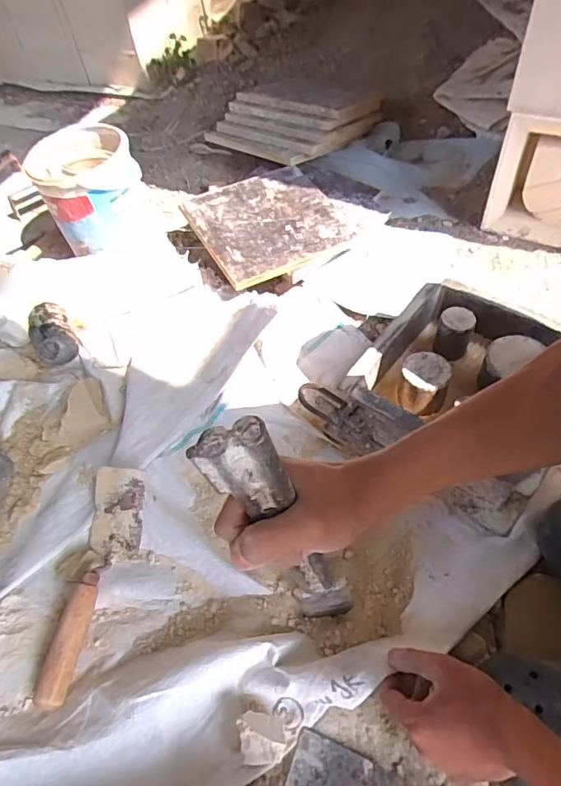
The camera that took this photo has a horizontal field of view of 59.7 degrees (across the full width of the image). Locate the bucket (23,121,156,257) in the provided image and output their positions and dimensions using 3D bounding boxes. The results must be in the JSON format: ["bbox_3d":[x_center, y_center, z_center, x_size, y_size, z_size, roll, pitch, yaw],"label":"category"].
[{"bbox_3d":[-0.324,-0.348,0.883,0.171,0.181,0.167,-4,53,5],"label":"bucket"}]

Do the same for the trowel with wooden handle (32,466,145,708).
[{"bbox_3d":[-0.220,0.217,0.576,0.065,0.045,0.261,3,55,9],"label":"trowel with wooden handle"}]

